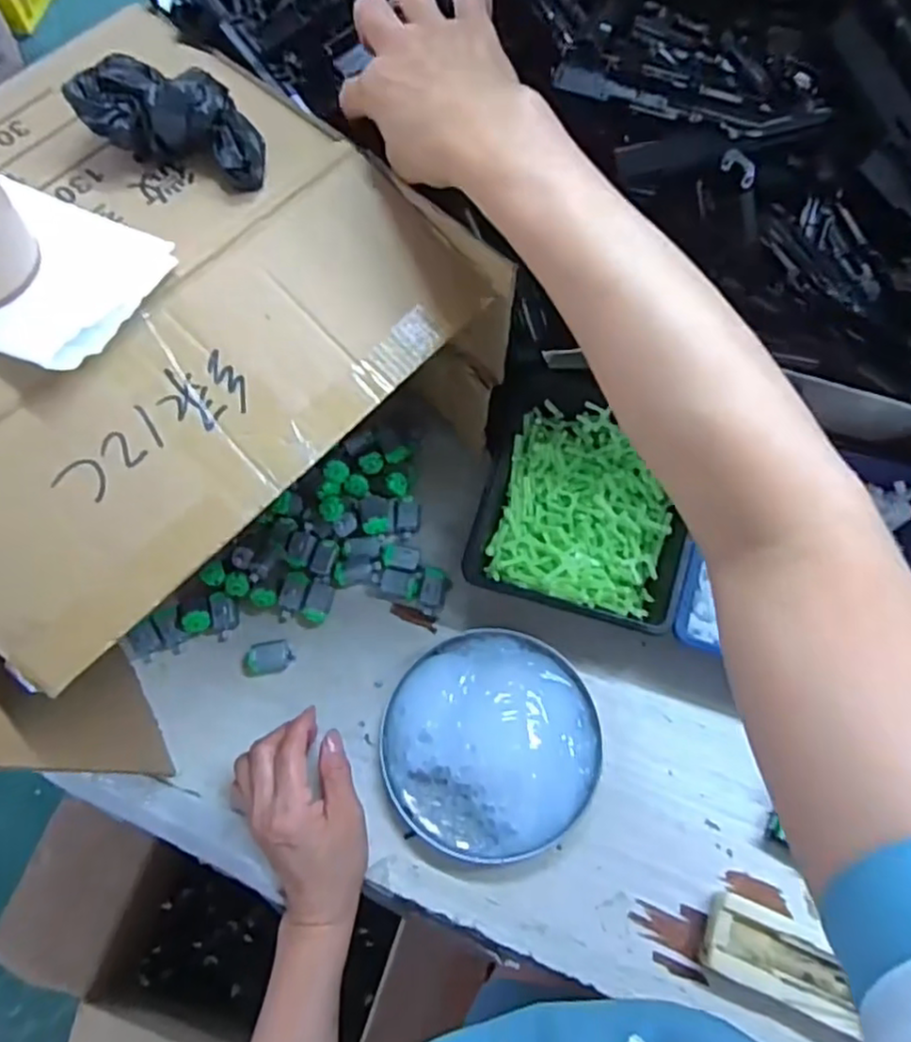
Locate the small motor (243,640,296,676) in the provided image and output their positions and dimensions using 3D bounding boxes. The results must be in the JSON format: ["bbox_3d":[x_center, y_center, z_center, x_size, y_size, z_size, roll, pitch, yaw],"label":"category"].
[{"bbox_3d":[-0.135,0.099,0.484,0.035,0.016,0.020,-11,69,-4],"label":"small motor"}]

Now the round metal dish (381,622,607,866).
[{"bbox_3d":[0.024,0.146,0.453,0.141,0.032,0.143,0,69,0],"label":"round metal dish"}]

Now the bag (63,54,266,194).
[{"bbox_3d":[-0.142,-0.202,0.341,0.097,0.042,0.046,18,69,-6],"label":"bag"}]

